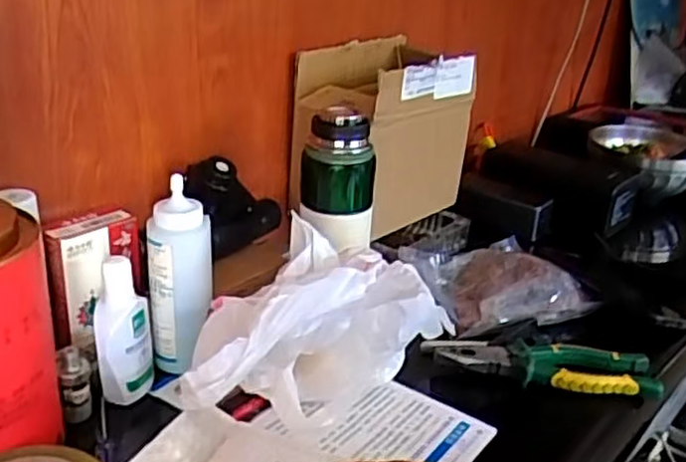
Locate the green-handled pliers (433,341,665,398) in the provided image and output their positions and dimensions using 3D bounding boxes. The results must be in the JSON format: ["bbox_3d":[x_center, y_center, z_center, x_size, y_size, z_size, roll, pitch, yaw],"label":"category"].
[{"bbox_3d":[0.184,0.118,0.647,0.193,0.026,0.049,3,23,3],"label":"green-handled pliers"}]

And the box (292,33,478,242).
[{"bbox_3d":[0.046,-0.110,0.811,0.113,0.181,0.182,20,29,35],"label":"box"}]

